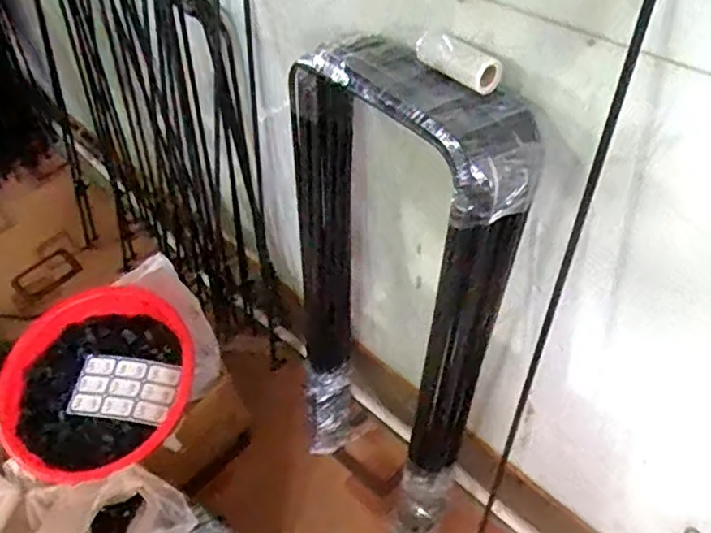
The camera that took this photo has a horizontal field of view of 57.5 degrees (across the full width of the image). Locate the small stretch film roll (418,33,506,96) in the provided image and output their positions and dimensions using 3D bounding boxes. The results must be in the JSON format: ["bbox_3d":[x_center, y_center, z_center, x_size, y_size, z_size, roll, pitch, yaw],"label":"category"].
[{"bbox_3d":[0.118,-0.241,0.755,0.042,0.036,0.107,-34,52,-22],"label":"small stretch film roll"}]

